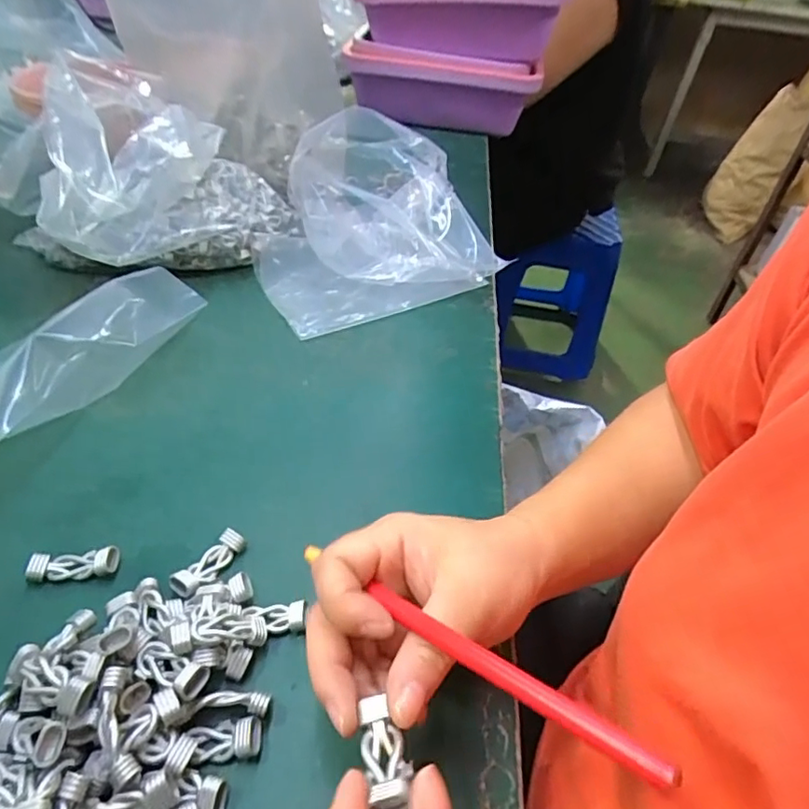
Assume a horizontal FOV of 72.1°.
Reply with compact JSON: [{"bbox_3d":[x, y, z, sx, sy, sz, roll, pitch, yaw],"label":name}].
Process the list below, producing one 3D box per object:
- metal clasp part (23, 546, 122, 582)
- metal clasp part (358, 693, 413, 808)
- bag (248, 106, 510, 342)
[{"bbox_3d":[-0.183,0.087,0.306,0.046,0.010,0.015,-2,43,-8],"label":"metal clasp part"},{"bbox_3d":[-0.006,0.122,0.192,0.015,0.010,0.041,-3,16,-9],"label":"metal clasp part"},{"bbox_3d":[-0.045,-0.184,0.534,0.201,0.109,0.218,-16,46,-21],"label":"bag"}]

